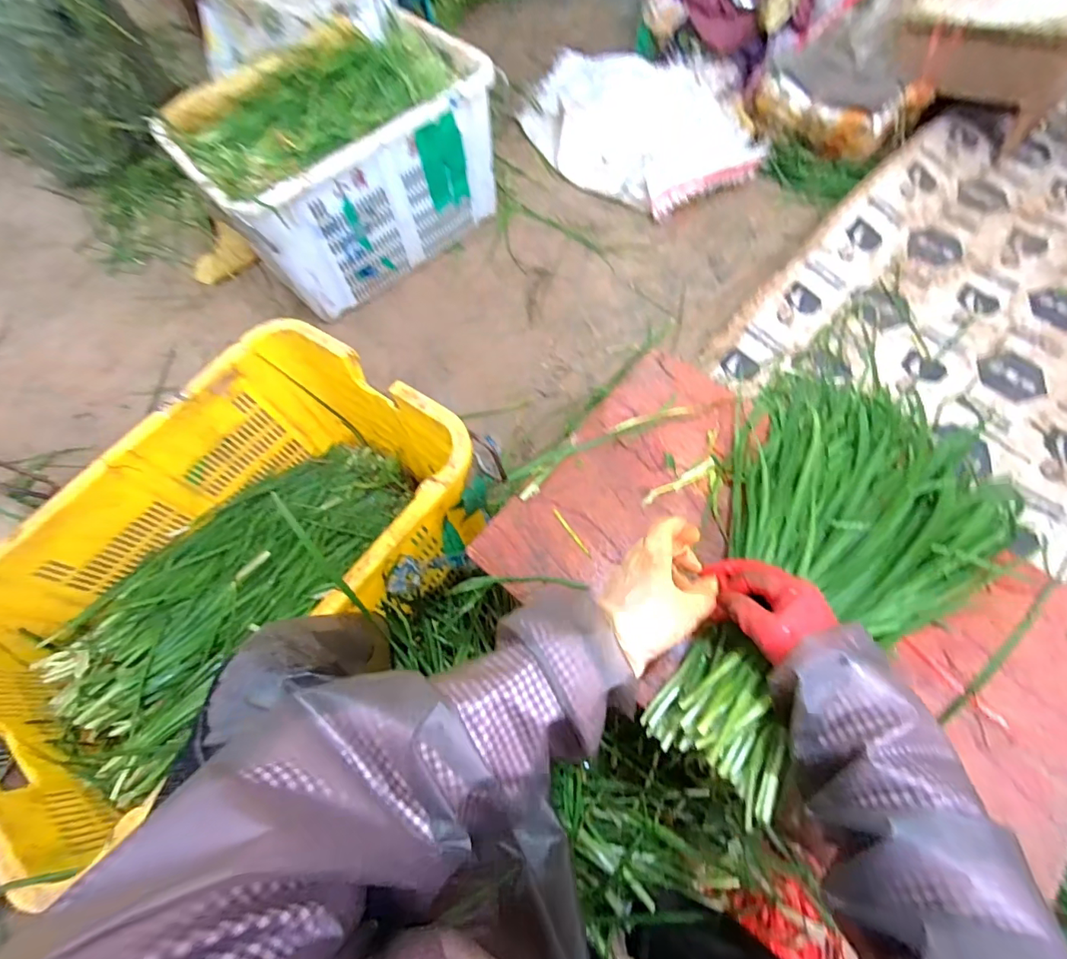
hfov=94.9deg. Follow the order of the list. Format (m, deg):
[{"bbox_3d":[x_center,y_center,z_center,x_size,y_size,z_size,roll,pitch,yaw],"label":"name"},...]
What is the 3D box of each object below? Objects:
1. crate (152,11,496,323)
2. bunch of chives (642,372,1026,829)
[{"bbox_3d":[-0.470,-0.798,1.262,0.693,0.360,0.485,-43,68,-15],"label":"crate"},{"bbox_3d":[0.298,0.094,0.504,0.270,0.077,0.454,38,67,15],"label":"bunch of chives"}]

